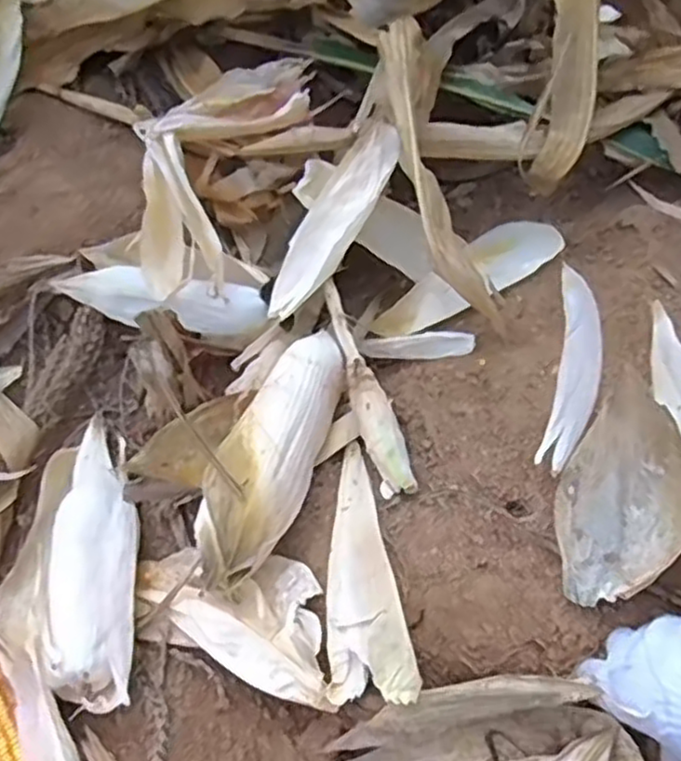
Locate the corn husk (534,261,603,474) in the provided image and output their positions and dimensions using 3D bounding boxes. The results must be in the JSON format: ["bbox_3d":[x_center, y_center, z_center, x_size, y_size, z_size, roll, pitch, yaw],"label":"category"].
[{"bbox_3d":[0.205,-0.012,0.624,0.041,0.030,0.211,12,61,11],"label":"corn husk"}]

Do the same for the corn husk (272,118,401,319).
[{"bbox_3d":[-0.008,-0.163,0.723,0.064,0.026,0.228,25,77,17],"label":"corn husk"}]

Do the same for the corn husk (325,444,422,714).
[{"bbox_3d":[0.016,0.143,0.568,0.062,0.026,0.217,-7,45,0],"label":"corn husk"}]

